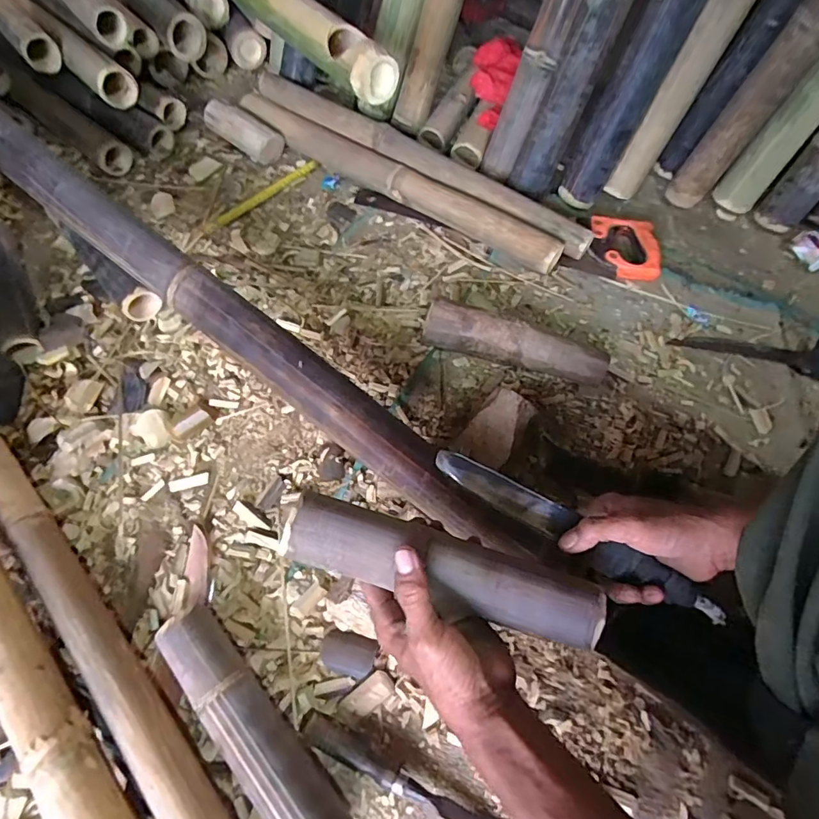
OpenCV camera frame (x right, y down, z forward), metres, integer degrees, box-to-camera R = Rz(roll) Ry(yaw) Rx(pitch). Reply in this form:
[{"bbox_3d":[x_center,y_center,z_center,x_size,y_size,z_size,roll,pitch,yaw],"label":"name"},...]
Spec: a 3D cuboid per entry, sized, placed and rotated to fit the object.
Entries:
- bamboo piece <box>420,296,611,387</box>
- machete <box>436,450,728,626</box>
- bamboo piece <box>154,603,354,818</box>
[{"bbox_3d":[0.146,-0.091,0.706,0.250,0.069,0.054,16,64,8],"label":"bamboo piece"},{"bbox_3d":[0.149,0.113,0.475,0.277,0.022,0.030,28,66,17],"label":"machete"},{"bbox_3d":[-0.153,0.308,0.492,0.054,0.062,0.256,-40,69,-19],"label":"bamboo piece"}]

